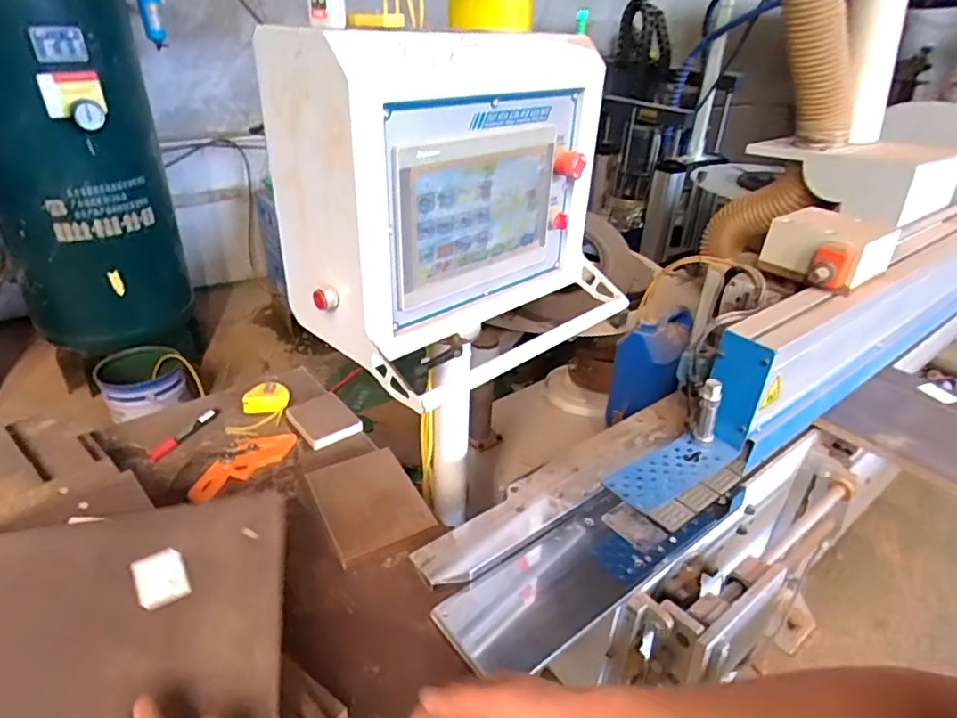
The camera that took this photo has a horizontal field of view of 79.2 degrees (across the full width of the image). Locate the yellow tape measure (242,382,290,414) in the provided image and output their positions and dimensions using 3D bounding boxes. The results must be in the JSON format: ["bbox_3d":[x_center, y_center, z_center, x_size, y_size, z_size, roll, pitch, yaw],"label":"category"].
[{"bbox_3d":[-0.391,0.070,1.065,0.078,0.032,0.052,-4,32,-10],"label":"yellow tape measure"}]

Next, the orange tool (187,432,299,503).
[{"bbox_3d":[-0.383,0.164,0.931,0.082,0.014,0.178,27,39,34],"label":"orange tool"}]

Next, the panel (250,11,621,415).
[{"bbox_3d":[-0.001,-0.216,0.758,0.447,0.354,0.267,-25,41,-38],"label":"panel"}]

